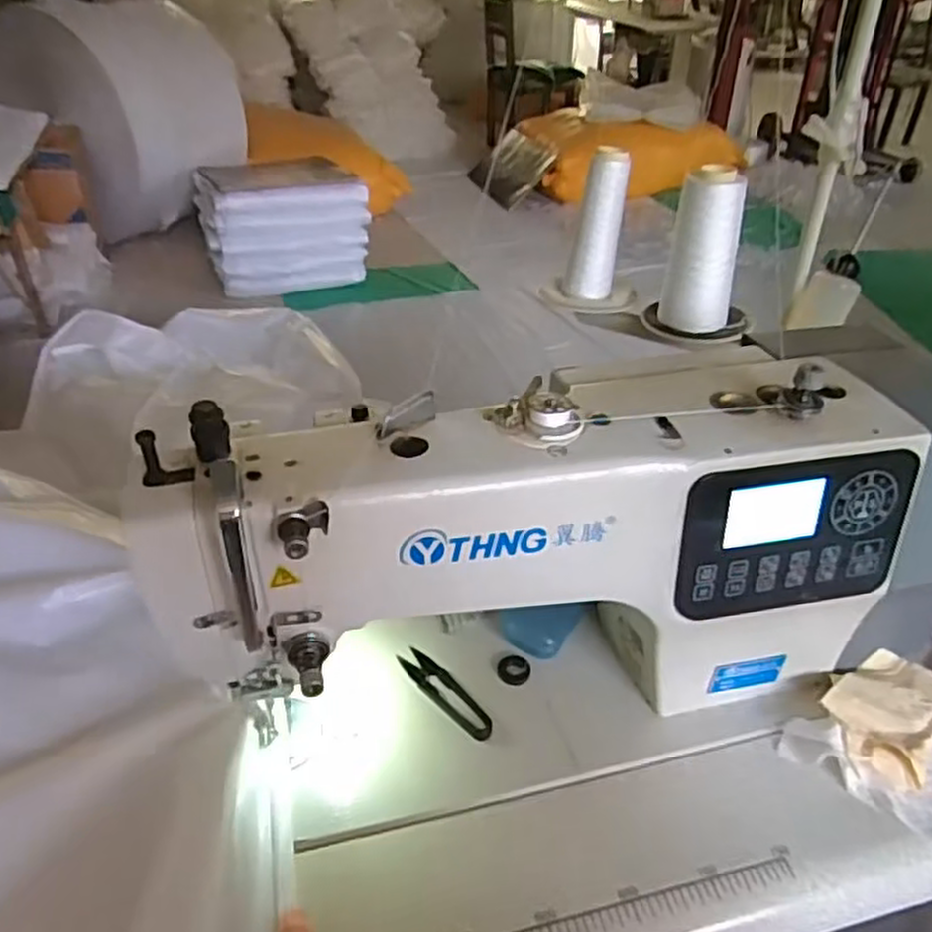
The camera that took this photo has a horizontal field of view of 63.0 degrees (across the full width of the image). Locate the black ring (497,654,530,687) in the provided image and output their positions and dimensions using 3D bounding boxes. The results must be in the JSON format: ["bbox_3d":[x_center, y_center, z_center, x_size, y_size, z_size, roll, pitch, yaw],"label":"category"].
[{"bbox_3d":[0.037,0.155,0.579,0.024,0.004,0.026,0,36,-2],"label":"black ring"}]

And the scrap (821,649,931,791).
[{"bbox_3d":[0.300,0.169,0.539,0.068,0.019,0.107,28,44,32],"label":"scrap"}]

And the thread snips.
[{"bbox_3d":[-0.016,0.168,0.568,0.024,0.006,0.097,-26,44,-32],"label":"thread snips"}]

